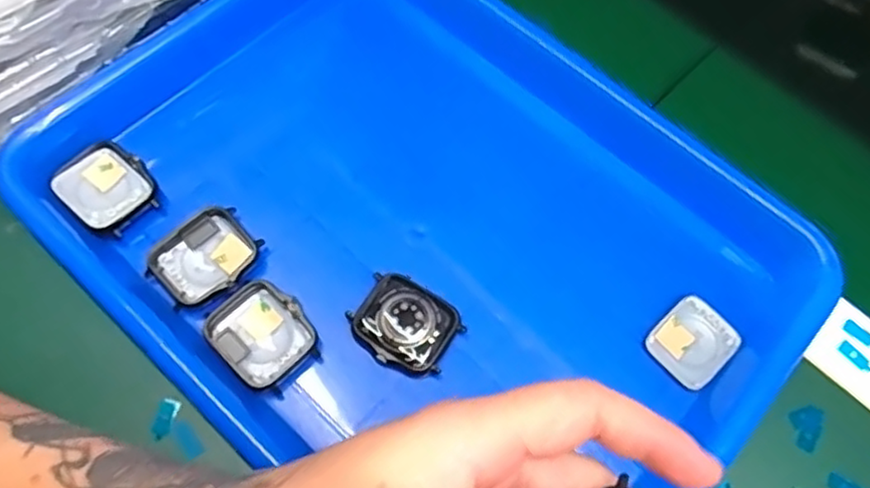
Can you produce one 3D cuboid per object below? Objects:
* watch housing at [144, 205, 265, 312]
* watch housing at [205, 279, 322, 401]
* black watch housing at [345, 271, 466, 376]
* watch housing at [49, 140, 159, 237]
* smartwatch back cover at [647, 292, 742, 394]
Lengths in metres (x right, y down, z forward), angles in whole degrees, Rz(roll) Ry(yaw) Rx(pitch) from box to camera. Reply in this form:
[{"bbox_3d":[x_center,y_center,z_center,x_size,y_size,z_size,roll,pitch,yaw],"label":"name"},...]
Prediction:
[{"bbox_3d":[-0.107,0.007,0.307,0.046,0.008,0.038,-37,72,-19],"label":"watch housing"},{"bbox_3d":[-0.076,0.042,0.295,0.045,0.010,0.038,43,69,16],"label":"watch housing"},{"bbox_3d":[-0.013,0.036,0.299,0.046,0.009,0.038,32,67,11],"label":"black watch housing"},{"bbox_3d":[-0.157,-0.027,0.317,0.038,0.011,0.042,-38,72,-19],"label":"watch housing"},{"bbox_3d":[0.120,0.046,0.309,0.038,0.006,0.032,-39,72,-19],"label":"smartwatch back cover"}]

